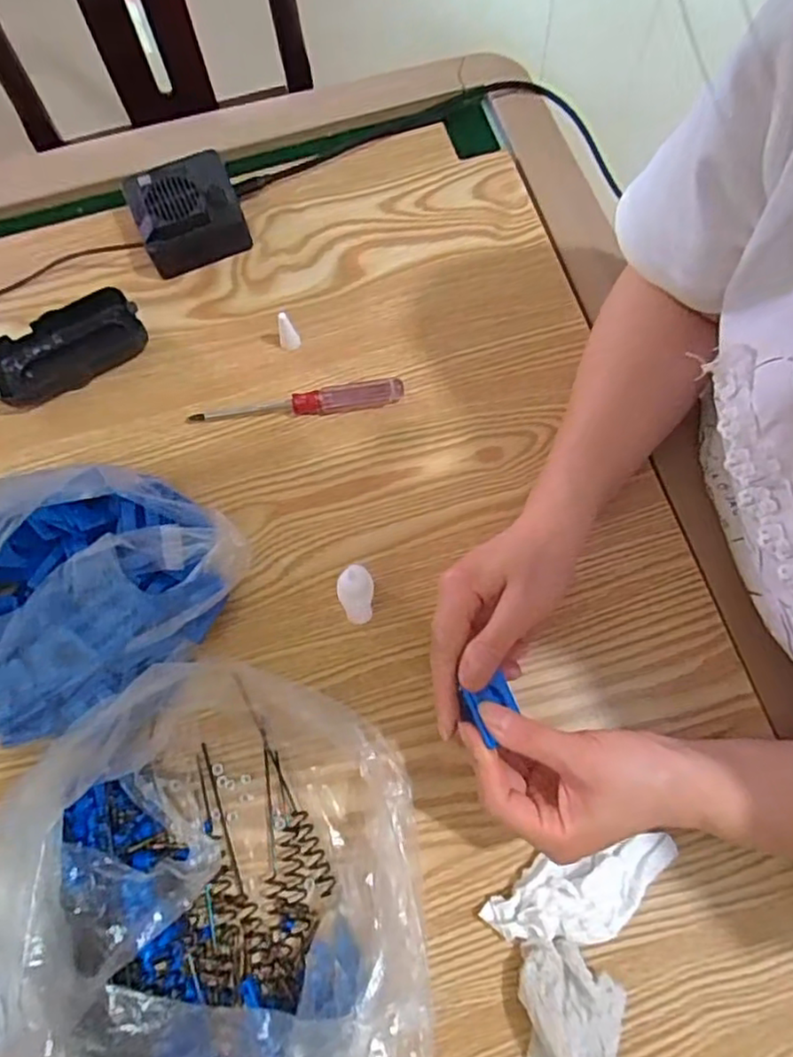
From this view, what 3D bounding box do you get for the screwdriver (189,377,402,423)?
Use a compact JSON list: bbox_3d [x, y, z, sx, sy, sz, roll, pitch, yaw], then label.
[{"bbox_3d":[-0.069,-0.090,0.452,0.146,0.018,0.020,-9,74,-2],"label":"screwdriver"}]

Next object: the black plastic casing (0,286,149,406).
[{"bbox_3d":[-0.239,-0.132,0.463,0.110,0.024,0.051,-28,76,-7],"label":"black plastic casing"}]

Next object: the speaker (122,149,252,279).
[{"bbox_3d":[-0.160,-0.246,0.480,0.077,0.048,0.082,-22,75,-5],"label":"speaker"}]

